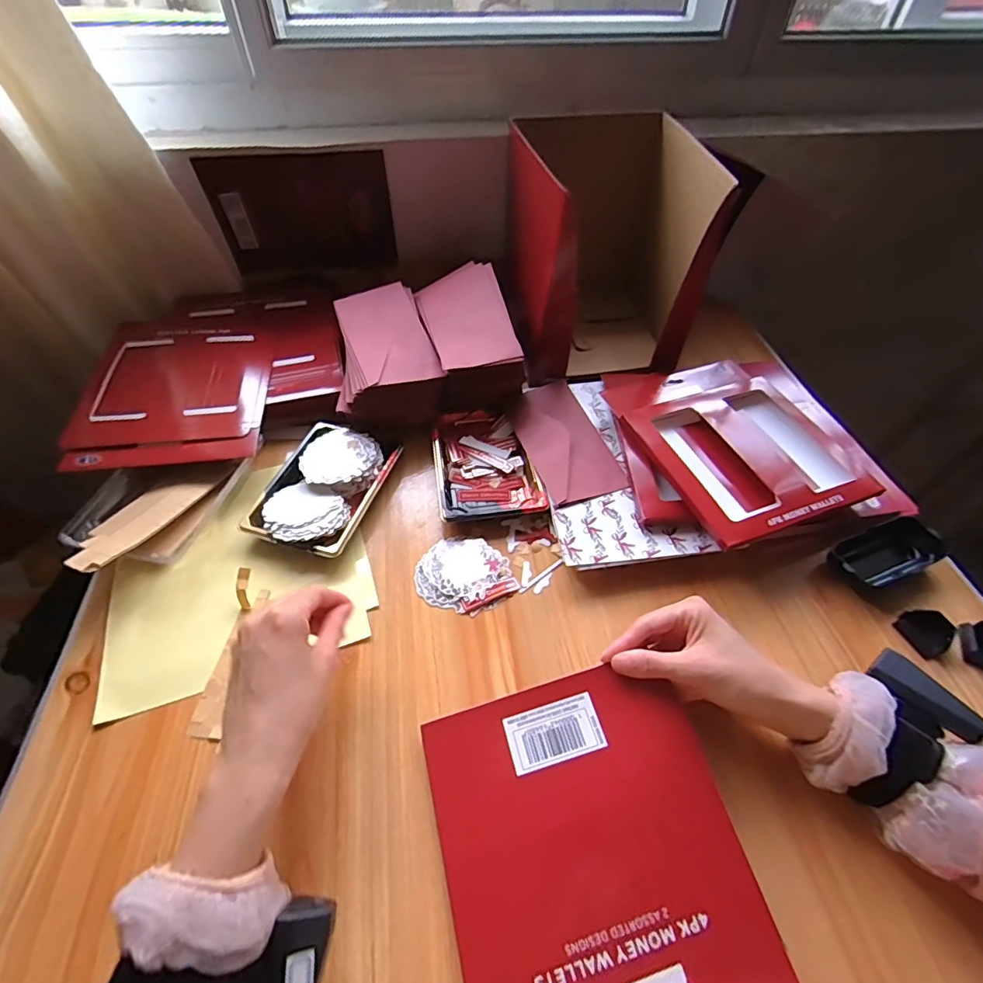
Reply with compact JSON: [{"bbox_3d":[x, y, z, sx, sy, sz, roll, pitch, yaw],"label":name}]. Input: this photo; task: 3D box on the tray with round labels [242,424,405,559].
[{"bbox_3d":[-0.181,-0.010,0.538,0.111,0.027,0.164,14,53,11],"label":"tray with round labels"}]

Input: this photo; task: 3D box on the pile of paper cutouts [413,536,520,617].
[{"bbox_3d":[-0.029,0.082,0.492,0.089,0.005,0.087,0,51,0],"label":"pile of paper cutouts"}]

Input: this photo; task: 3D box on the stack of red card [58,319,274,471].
[{"bbox_3d":[-0.377,-0.135,0.606,0.198,0.024,0.260,-8,52,-7],"label":"stack of red card"}]

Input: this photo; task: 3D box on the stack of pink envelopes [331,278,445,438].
[{"bbox_3d":[-0.137,-0.167,0.617,0.123,0.058,0.215,-16,53,-12],"label":"stack of pink envelopes"}]

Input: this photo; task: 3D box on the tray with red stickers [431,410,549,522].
[{"bbox_3d":[-0.010,-0.036,0.574,0.111,0.019,0.163,-7,52,-6],"label":"tray with red stickers"}]

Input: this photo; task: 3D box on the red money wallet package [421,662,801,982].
[{"bbox_3d":[0.069,0.248,0.330,0.192,0.011,0.231,-15,56,-7],"label":"red money wallet package"}]

